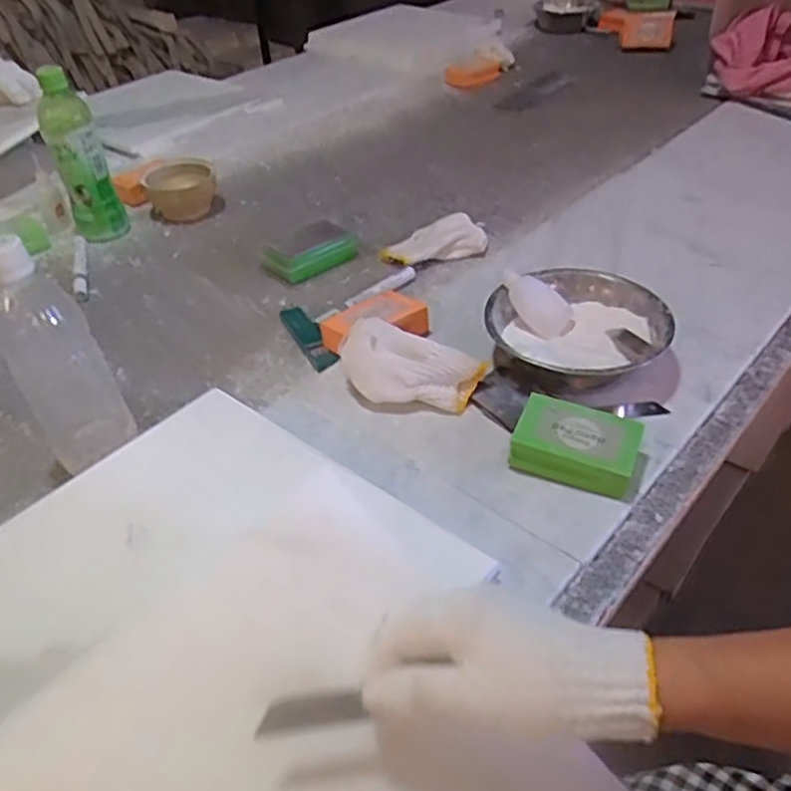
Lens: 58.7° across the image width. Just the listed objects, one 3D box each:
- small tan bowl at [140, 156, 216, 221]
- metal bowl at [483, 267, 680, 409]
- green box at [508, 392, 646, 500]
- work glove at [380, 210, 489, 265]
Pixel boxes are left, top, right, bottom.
[{"bbox_3d":[-0.290,-0.279,0.958,0.096,0.058,0.077,-15,43,-12],"label":"small tan bowl"},{"bbox_3d":[0.175,-0.058,0.663,0.168,0.058,0.168,3,42,8],"label":"metal bowl"},{"bbox_3d":[0.143,0.040,0.558,0.097,0.036,0.061,15,45,20],"label":"green box"},{"bbox_3d":[0.048,-0.186,0.846,0.126,0.030,0.063,-10,42,-7],"label":"work glove"}]

